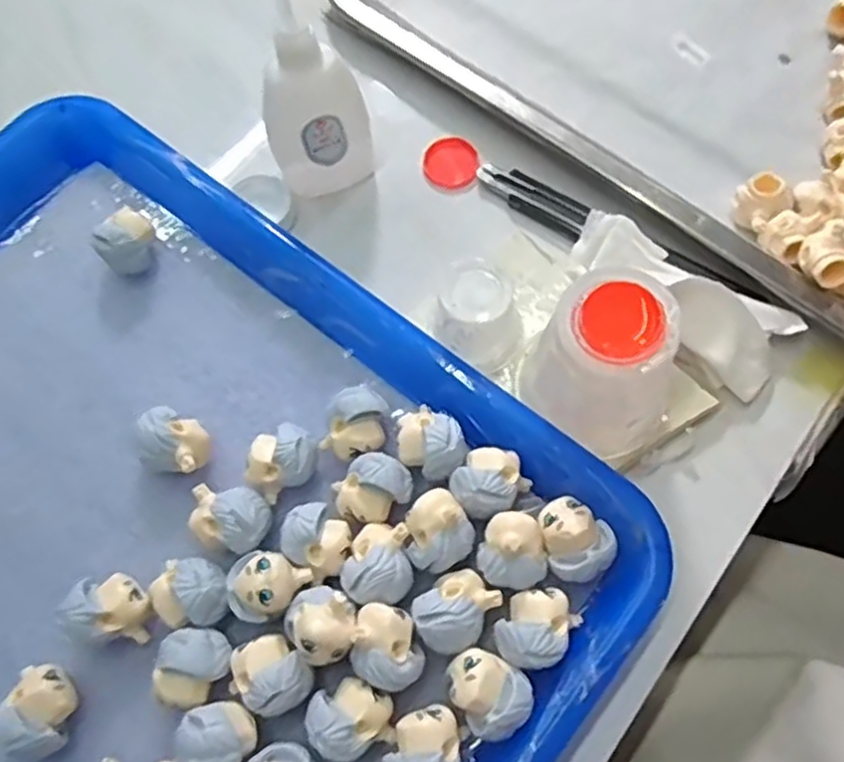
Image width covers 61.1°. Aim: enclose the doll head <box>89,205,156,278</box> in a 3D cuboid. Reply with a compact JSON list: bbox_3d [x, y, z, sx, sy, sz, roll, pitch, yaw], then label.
[{"bbox_3d":[-0.124,-0.058,0.303,0.024,0.022,0.020,-34,72,-9],"label":"doll head"}]

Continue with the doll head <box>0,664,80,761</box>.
[{"bbox_3d":[-0.128,0.111,0.241,0.020,0.022,0.027,-1,70,3],"label":"doll head"}]

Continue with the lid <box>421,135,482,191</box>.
[{"bbox_3d":[0.013,-0.102,0.330,0.025,0.004,0.027,-1,70,3],"label":"lid"}]

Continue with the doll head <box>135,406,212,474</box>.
[{"bbox_3d":[-0.092,0.024,0.271,0.024,0.025,0.022,-1,70,3],"label":"doll head"}]

